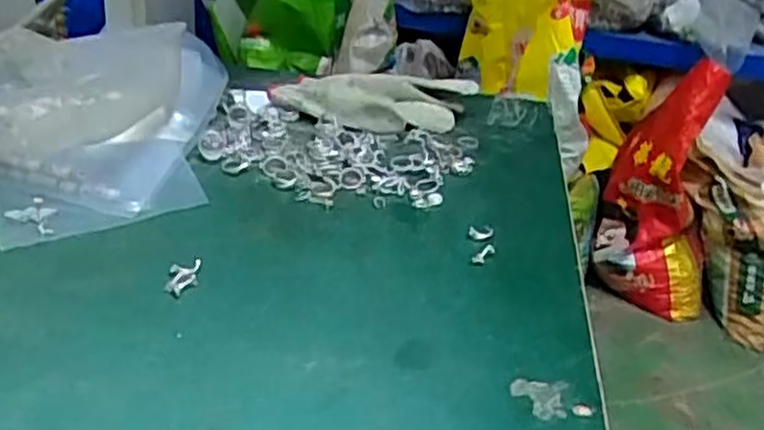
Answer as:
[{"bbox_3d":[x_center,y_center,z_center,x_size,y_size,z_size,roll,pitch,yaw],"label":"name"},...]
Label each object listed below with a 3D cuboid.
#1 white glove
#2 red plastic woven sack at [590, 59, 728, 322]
[{"bbox_3d":[-0.007,-0.118,0.753,0.204,0.039,0.090,4,30,-5],"label":"white glove"},{"bbox_3d":[0.655,-0.036,1.732,0.276,0.581,0.149,18,31,18],"label":"red plastic woven sack"}]

